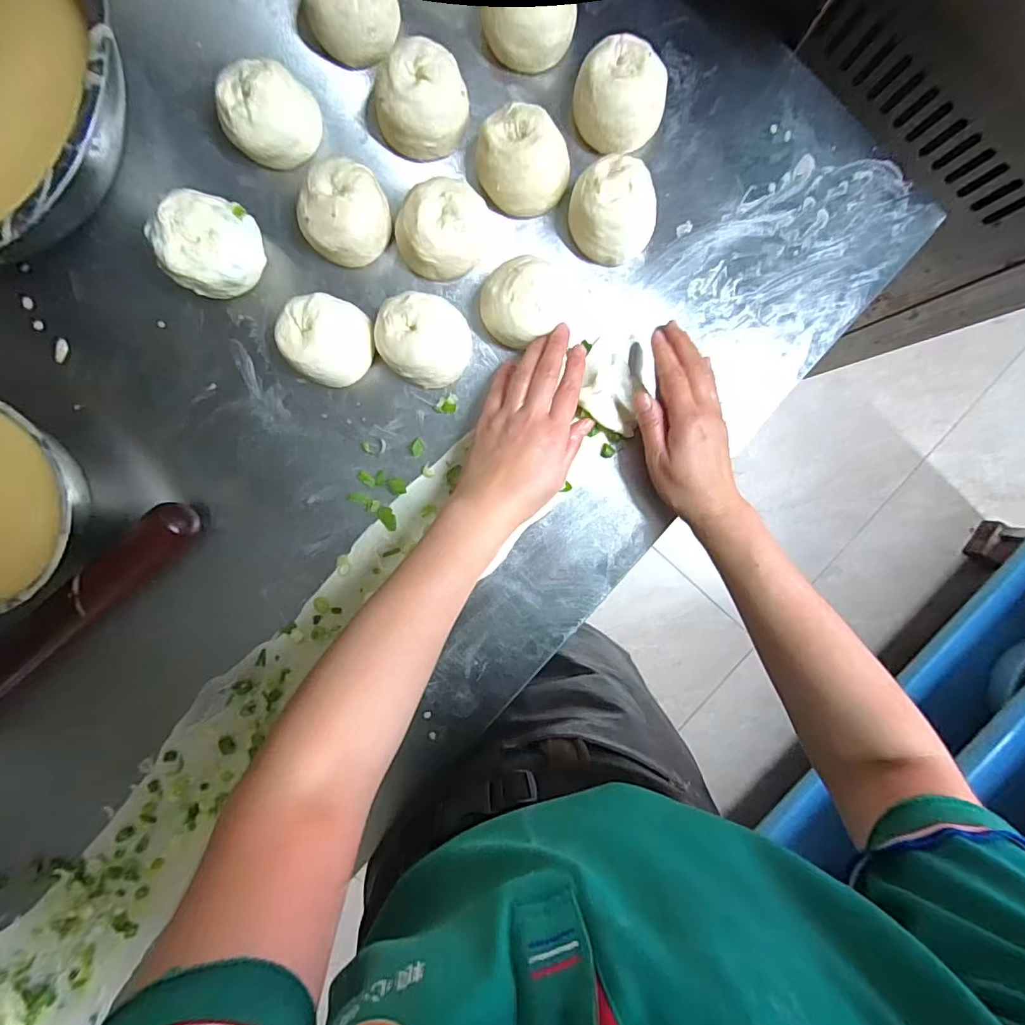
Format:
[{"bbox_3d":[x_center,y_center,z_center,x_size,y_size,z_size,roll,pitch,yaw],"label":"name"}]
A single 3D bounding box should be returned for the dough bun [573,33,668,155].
[{"bbox_3d":[0.088,-0.338,0.404,0.068,0.045,0.067,0,94,-2],"label":"dough bun"}]

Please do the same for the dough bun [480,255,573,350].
[{"bbox_3d":[0.010,-0.167,0.397,0.069,0.045,0.064,0,94,-2],"label":"dough bun"}]

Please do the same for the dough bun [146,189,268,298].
[{"bbox_3d":[-0.237,-0.206,0.390,0.071,0.062,0.067,4,94,-3],"label":"dough bun"}]

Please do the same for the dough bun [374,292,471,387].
[{"bbox_3d":[-0.073,-0.141,0.409,0.072,0.044,0.066,0,94,-2],"label":"dough bun"}]

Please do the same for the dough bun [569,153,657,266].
[{"bbox_3d":[0.084,-0.246,0.408,0.067,0.048,0.067,0,94,-2],"label":"dough bun"}]

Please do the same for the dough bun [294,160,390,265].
[{"bbox_3d":[-0.136,-0.240,0.400,0.068,0.047,0.071,0,94,-2],"label":"dough bun"}]

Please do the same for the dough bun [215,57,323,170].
[{"bbox_3d":[-0.194,-0.311,0.392,0.070,0.049,0.059,1,94,-2],"label":"dough bun"}]

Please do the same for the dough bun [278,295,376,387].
[{"bbox_3d":[-0.151,-0.139,0.406,0.066,0.049,0.064,0,94,-2],"label":"dough bun"}]

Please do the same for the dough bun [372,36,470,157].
[{"bbox_3d":[-0.073,-0.326,0.397,0.070,0.044,0.064,0,94,-2],"label":"dough bun"}]

